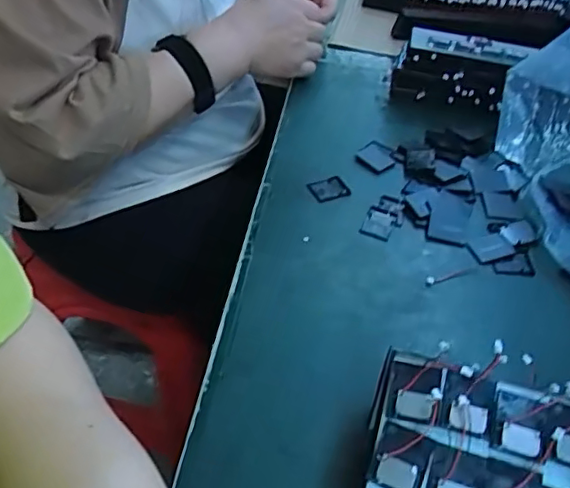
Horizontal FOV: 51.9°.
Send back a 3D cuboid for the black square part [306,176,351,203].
[{"bbox_3d":[0.038,-0.046,0.499,0.031,0.004,0.025,-13,47,-19],"label":"black square part"}]

